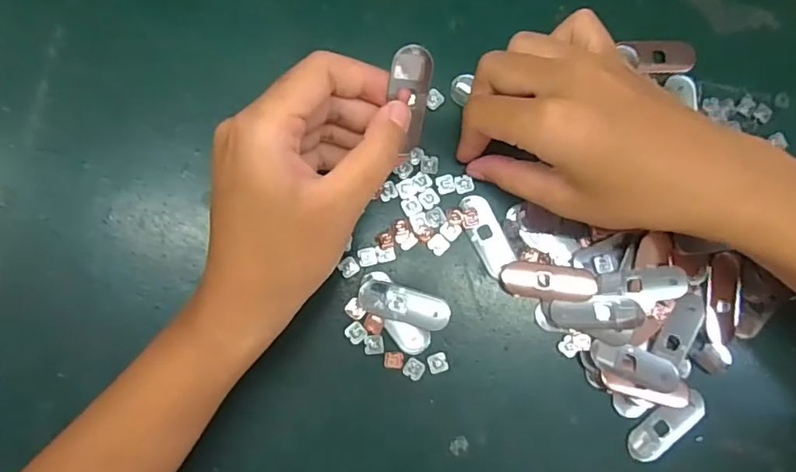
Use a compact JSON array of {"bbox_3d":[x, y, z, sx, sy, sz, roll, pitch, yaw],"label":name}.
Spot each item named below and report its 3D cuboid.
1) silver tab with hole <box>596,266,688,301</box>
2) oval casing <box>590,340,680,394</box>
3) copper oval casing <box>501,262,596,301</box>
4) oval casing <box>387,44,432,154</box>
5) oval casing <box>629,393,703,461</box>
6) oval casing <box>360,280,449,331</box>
[{"bbox_3d":[0.133,0.026,0.290,0.045,0.006,0.017,-3,83,-3],"label":"silver tab with hole"},{"bbox_3d":[0.128,0.070,0.289,0.050,0.005,0.019,22,82,0],"label":"oval casing"},{"bbox_3d":[0.083,0.025,0.291,0.050,0.004,0.019,5,83,-2],"label":"copper oval casing"},{"bbox_3d":[0.007,-0.060,0.237,0.017,0.007,0.046,-6,121,-3],"label":"oval casing"},{"bbox_3d":[0.147,0.103,0.289,0.049,0.004,0.019,-38,86,-7],"label":"oval casing"},{"bbox_3d":[0.004,0.038,0.287,0.049,0.004,0.018,16,82,-1],"label":"oval casing"}]

